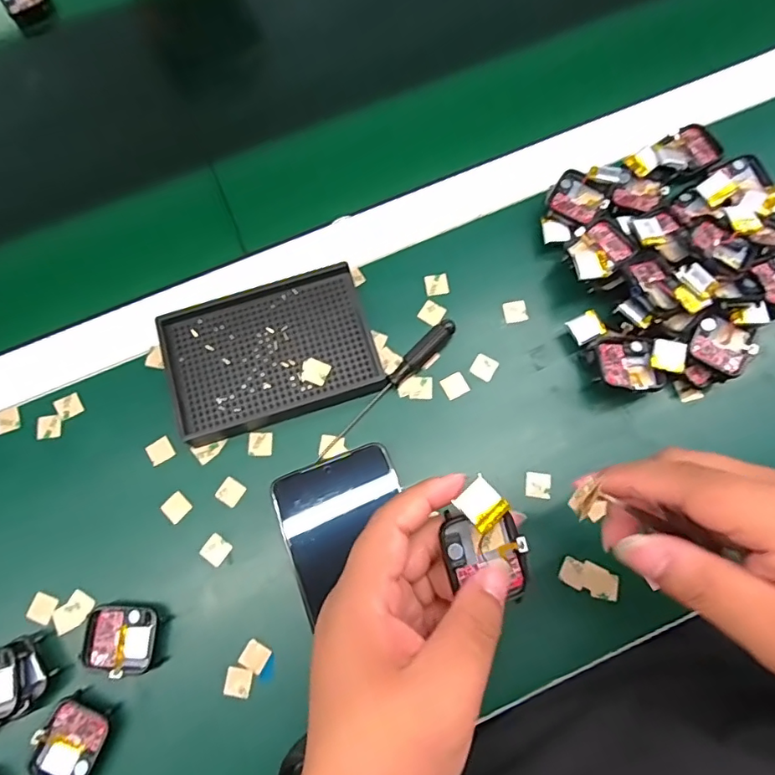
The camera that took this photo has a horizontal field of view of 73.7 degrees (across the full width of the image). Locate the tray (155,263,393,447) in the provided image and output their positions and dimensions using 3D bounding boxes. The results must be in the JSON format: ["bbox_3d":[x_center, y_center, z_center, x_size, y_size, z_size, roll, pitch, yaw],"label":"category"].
[{"bbox_3d":[-0.079,-0.023,0.354,0.136,0.021,0.092,-18,74,-4],"label":"tray"}]

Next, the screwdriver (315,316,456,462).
[{"bbox_3d":[0.000,0.001,0.348,0.013,0.013,0.125,42,78,12],"label":"screwdriver"}]

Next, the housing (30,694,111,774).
[{"bbox_3d":[-0.182,0.205,0.296,0.035,0.012,0.047,14,74,5],"label":"housing"}]

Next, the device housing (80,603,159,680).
[{"bbox_3d":[-0.160,0.152,0.312,0.042,0.012,0.038,2,73,2],"label":"device housing"}]

